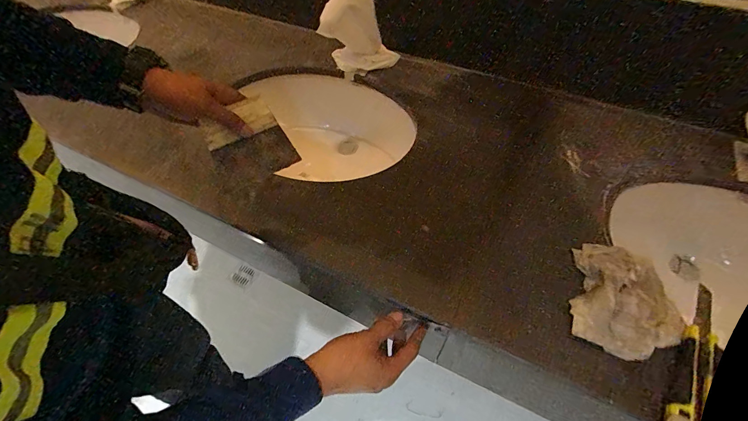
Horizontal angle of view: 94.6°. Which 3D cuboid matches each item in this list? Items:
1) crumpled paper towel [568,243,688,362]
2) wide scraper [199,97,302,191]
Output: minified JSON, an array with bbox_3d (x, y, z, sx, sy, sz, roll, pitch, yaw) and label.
[{"bbox_3d":[0.331,0.113,0.450,0.128,0.041,0.148,16,53,14],"label":"crumpled paper towel"},{"bbox_3d":[-0.165,-0.086,0.459,0.093,0.099,0.013,-35,28,-10],"label":"wide scraper"}]

